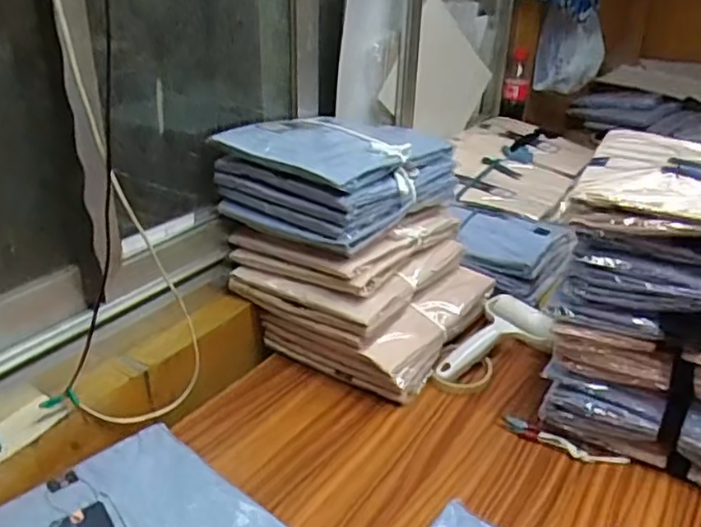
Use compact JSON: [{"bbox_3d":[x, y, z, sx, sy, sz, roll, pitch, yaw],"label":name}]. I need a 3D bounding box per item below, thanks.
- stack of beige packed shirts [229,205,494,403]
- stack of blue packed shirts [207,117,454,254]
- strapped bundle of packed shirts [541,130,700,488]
[{"bbox_3d":[0.026,0.023,0.872,0.274,0.169,0.259,19,32,31],"label":"stack of beige packed shirts"},{"bbox_3d":[-0.012,-0.125,0.848,0.207,0.099,0.251,19,32,32],"label":"stack of blue packed shirts"},{"bbox_3d":[0.359,0.045,0.676,0.252,0.292,0.178,15,30,25],"label":"strapped bundle of packed shirts"}]

